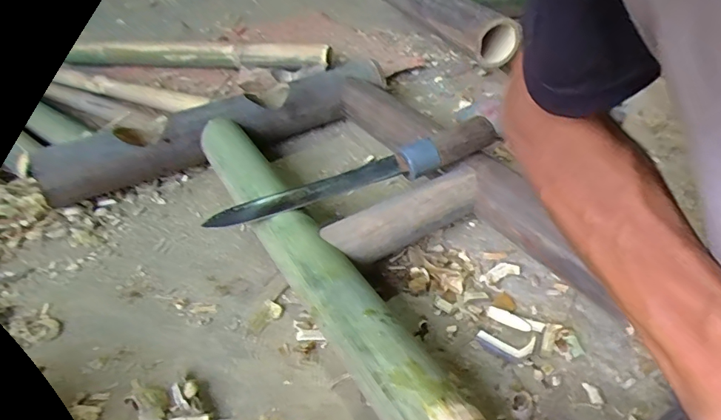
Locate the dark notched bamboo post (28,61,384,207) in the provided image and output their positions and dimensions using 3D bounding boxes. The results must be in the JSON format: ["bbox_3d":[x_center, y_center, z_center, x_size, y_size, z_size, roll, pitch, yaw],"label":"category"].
[{"bbox_3d":[-0.206,-0.129,0.719,0.512,0.096,0.113,-21,41,-19],"label":"dark notched bamboo post"}]

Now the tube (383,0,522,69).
[{"bbox_3d":[0.131,-0.375,0.864,0.085,0.071,0.426,-14,41,-11],"label":"tube"}]

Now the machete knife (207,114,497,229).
[{"bbox_3d":[-0.005,-0.040,0.506,0.319,0.047,0.041,-15,41,-11],"label":"machete knife"}]

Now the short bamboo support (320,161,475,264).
[{"bbox_3d":[0.047,0.006,0.501,0.181,0.039,0.048,-23,43,-20],"label":"short bamboo support"}]

